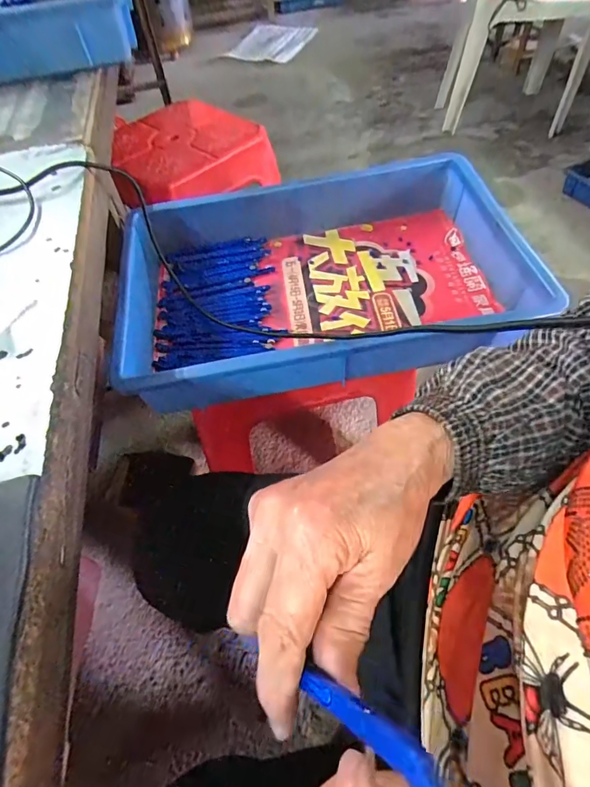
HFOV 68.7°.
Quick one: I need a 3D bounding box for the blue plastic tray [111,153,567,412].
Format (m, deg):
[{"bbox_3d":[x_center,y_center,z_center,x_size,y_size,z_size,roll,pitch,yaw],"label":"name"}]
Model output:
[{"bbox_3d":[0.026,-0.135,0.503,0.417,0.082,0.287,-9,53,-1],"label":"blue plastic tray"}]

